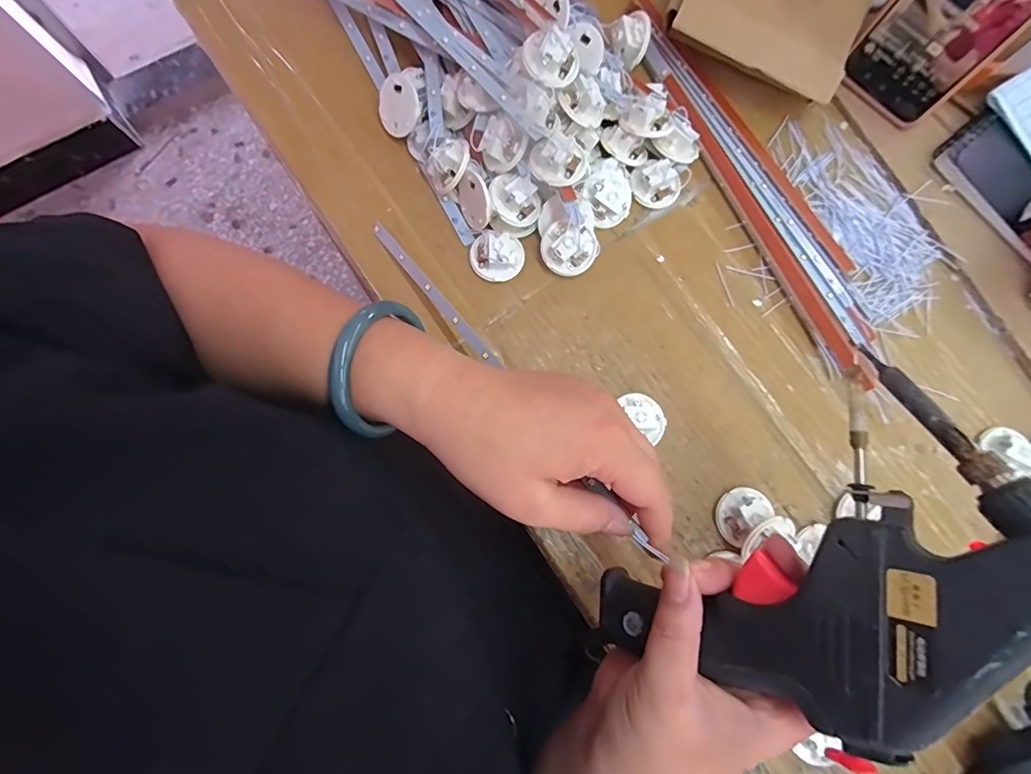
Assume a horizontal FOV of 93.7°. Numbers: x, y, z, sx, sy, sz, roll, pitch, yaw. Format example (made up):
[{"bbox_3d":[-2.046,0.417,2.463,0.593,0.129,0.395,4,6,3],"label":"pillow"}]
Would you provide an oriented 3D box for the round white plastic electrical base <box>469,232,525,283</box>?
[{"bbox_3d":[-0.013,-0.092,0.342,0.037,0.017,0.032,-1,80,-1],"label":"round white plastic electrical base"}]

